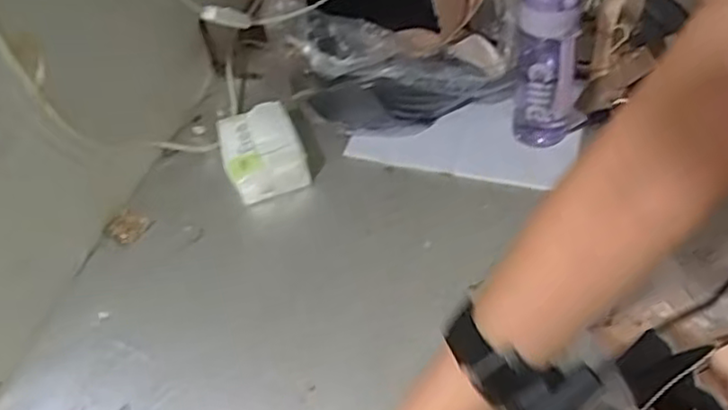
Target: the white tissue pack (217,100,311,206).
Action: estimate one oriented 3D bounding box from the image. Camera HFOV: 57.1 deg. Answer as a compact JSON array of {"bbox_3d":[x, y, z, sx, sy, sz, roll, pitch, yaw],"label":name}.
[{"bbox_3d":[-0.134,-0.066,0.880,0.100,0.072,0.118,-19,49,-11],"label":"white tissue pack"}]

